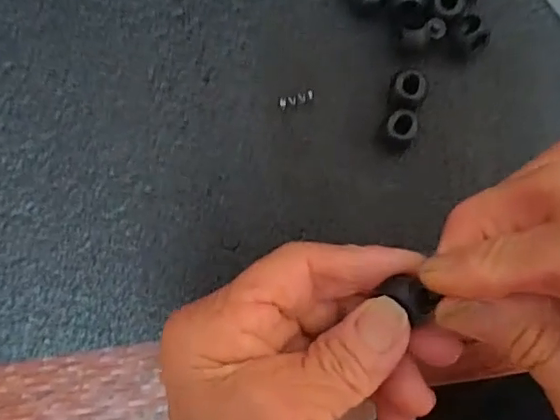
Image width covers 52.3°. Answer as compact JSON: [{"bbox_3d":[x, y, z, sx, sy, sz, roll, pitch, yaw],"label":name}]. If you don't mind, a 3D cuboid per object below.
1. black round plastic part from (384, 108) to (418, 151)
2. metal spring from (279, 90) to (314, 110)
[{"bbox_3d":[0.054,-0.036,0.257,0.014,0.015,0.015,0,83,-1],"label":"black round plastic part"},{"bbox_3d":[0.008,-0.051,0.262,0.017,0.004,0.006,-18,84,-3],"label":"metal spring"}]

